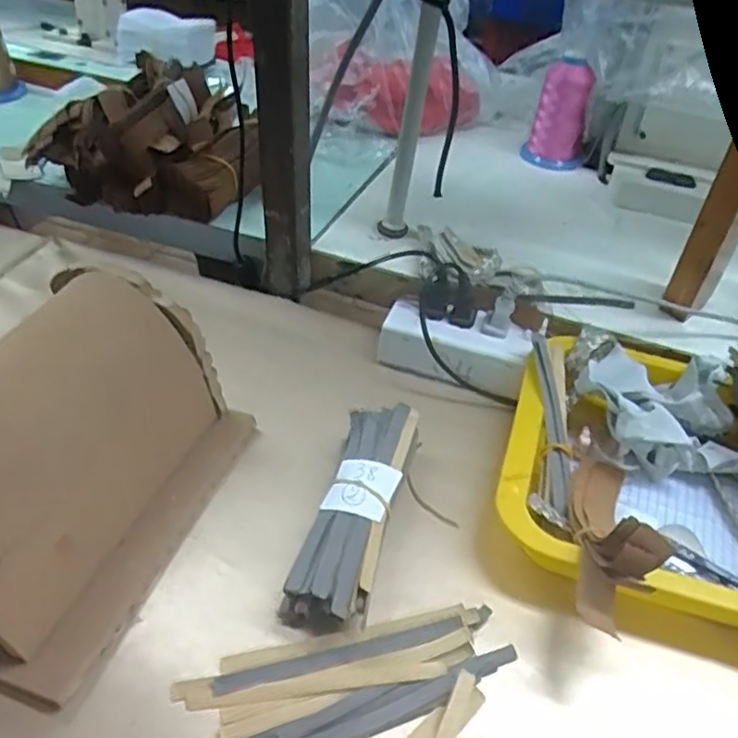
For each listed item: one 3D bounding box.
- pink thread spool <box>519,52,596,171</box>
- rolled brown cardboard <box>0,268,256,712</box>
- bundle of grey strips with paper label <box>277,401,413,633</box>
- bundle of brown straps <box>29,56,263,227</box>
[{"bbox_3d":[0.203,-0.267,0.710,0.051,0.105,0.051,-9,45,-11],"label":"pink thread spool"},{"bbox_3d":[-0.179,0.051,0.382,0.142,0.112,0.212,18,46,17],"label":"rolled brown cardboard"},{"bbox_3d":[-0.007,0.086,0.406,0.044,0.039,0.142,13,45,11],"label":"bundle of grey strips with paper label"},{"bbox_3d":[-0.186,-0.215,0.633,0.184,0.090,0.160,17,45,14],"label":"bundle of brown straps"}]

